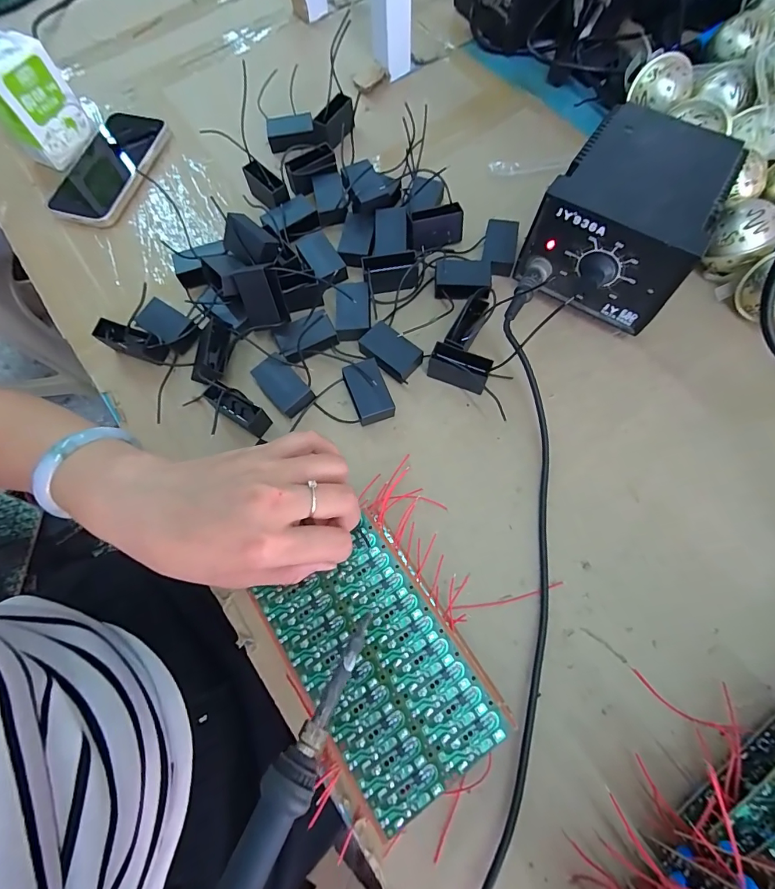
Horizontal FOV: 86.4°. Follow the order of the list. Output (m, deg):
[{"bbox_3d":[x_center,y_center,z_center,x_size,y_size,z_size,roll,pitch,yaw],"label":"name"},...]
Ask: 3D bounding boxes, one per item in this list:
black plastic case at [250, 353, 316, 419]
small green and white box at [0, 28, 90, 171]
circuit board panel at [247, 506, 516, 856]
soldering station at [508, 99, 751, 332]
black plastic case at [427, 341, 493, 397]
[{"bbox_3d":[-0.084,-0.046,0.337,0.029,0.019,0.050,-41,74,-11],"label":"black plastic case"},{"bbox_3d":[-0.350,-0.336,0.408,0.045,0.091,0.070,27,74,11],"label":"small green and white box"},{"bbox_3d":[-0.005,0.135,0.257,0.097,0.007,0.149,-34,73,-9],"label":"circuit board panel"},{"bbox_3d":[0.192,-0.179,0.333,0.117,0.092,0.151,33,75,13],"label":"soldering station"},{"bbox_3d":[0.058,-0.061,0.335,0.047,0.029,0.020,24,74,10],"label":"black plastic case"}]

